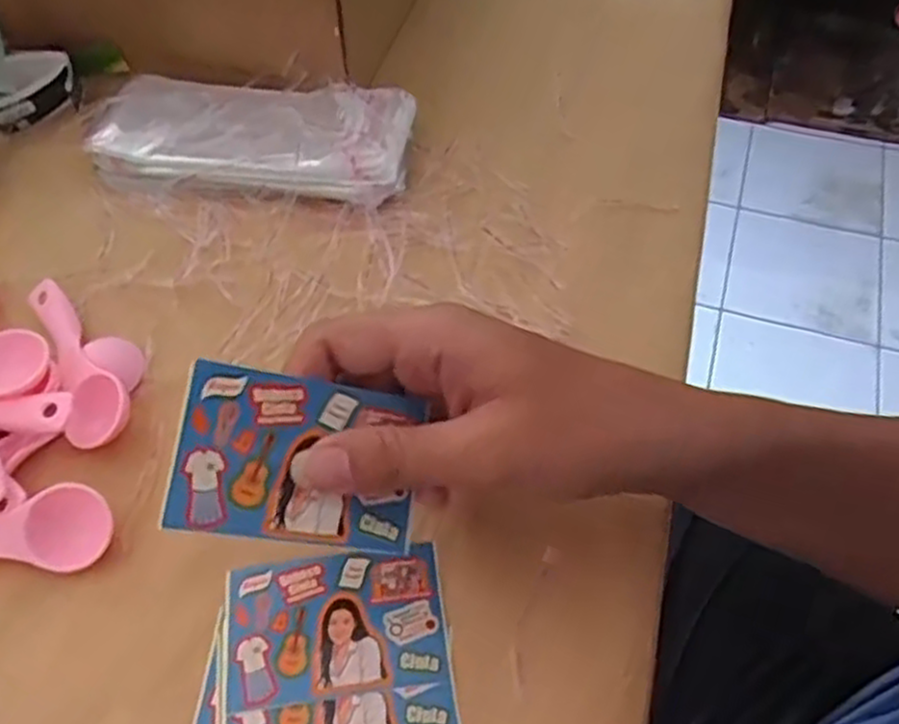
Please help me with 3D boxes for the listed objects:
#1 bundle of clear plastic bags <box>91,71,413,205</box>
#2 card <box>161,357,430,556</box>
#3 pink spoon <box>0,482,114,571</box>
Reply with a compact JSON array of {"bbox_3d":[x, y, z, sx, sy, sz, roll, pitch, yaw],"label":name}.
[{"bbox_3d":[-0.121,-0.141,0.471,0.192,0.026,0.080,10,56,8],"label":"bundle of clear plastic bags"},{"bbox_3d":[-0.054,0.036,0.281,0.087,0.004,0.059,12,86,-22],"label":"card"},{"bbox_3d":[-0.204,0.073,0.331,0.114,0.017,0.032,-2,55,0],"label":"pink spoon"}]

